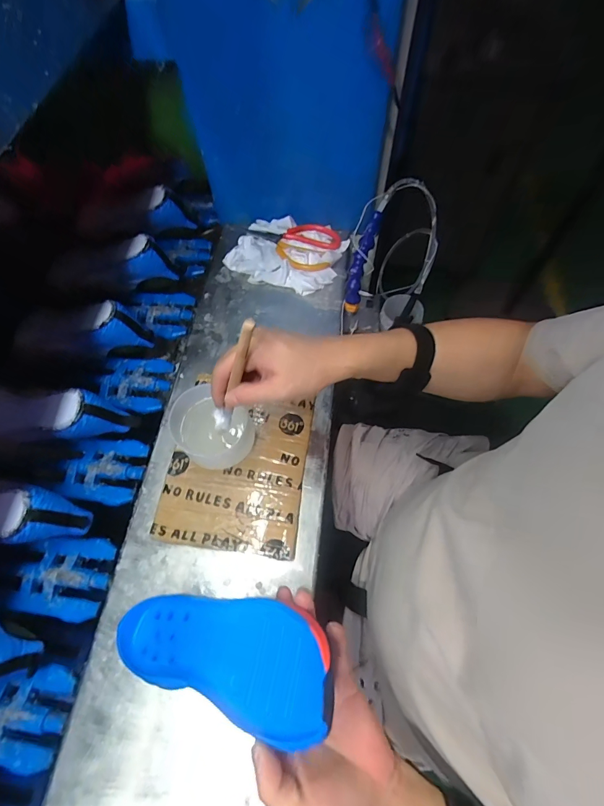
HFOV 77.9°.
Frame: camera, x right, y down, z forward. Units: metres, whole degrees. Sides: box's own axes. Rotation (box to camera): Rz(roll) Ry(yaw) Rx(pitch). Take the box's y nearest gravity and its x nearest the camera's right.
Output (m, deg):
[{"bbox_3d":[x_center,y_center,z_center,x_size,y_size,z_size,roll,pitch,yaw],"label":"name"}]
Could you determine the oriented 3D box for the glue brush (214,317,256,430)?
[{"bbox_3d":[-0.070,-0.019,0.372,0.018,0.174,0.012,-12,62,-27],"label":"glue brush"}]

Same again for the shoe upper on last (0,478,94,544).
[{"bbox_3d":[-0.384,0.137,0.471,0.223,0.094,0.078,7,67,4],"label":"shoe upper on last"}]

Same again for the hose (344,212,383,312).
[{"bbox_3d":[0.090,-0.212,0.568,0.024,0.034,0.145,19,111,12],"label":"hose"}]

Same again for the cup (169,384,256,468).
[{"bbox_3d":[-0.113,0.034,0.477,0.091,0.072,0.088,0,66,0],"label":"cup"}]

